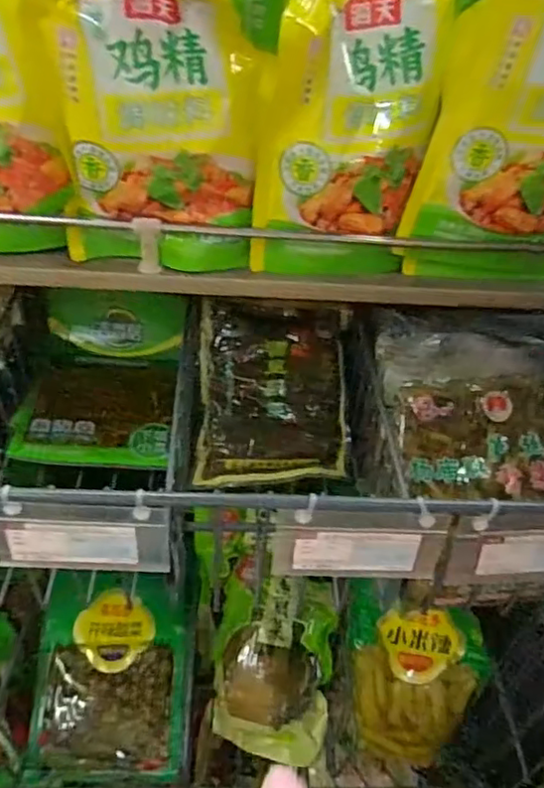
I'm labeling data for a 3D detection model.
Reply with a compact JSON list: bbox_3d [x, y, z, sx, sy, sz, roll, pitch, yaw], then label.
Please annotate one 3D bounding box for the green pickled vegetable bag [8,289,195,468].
[{"bbox_3d":[-0.154,-0.018,0.559,0.132,0.064,0.178,2,42,-4],"label":"green pickled vegetable bag"}]

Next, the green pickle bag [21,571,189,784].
[{"bbox_3d":[-0.165,0.289,0.634,0.148,0.026,0.196,3,68,-4],"label":"green pickle bag"}]

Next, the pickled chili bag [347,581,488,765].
[{"bbox_3d":[0.142,0.289,0.628,0.138,0.023,0.164,9,86,1],"label":"pickled chili bag"}]

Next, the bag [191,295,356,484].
[{"bbox_3d":[0.001,-0.002,0.536,0.126,0.026,0.160,1,76,3],"label":"bag"}]

